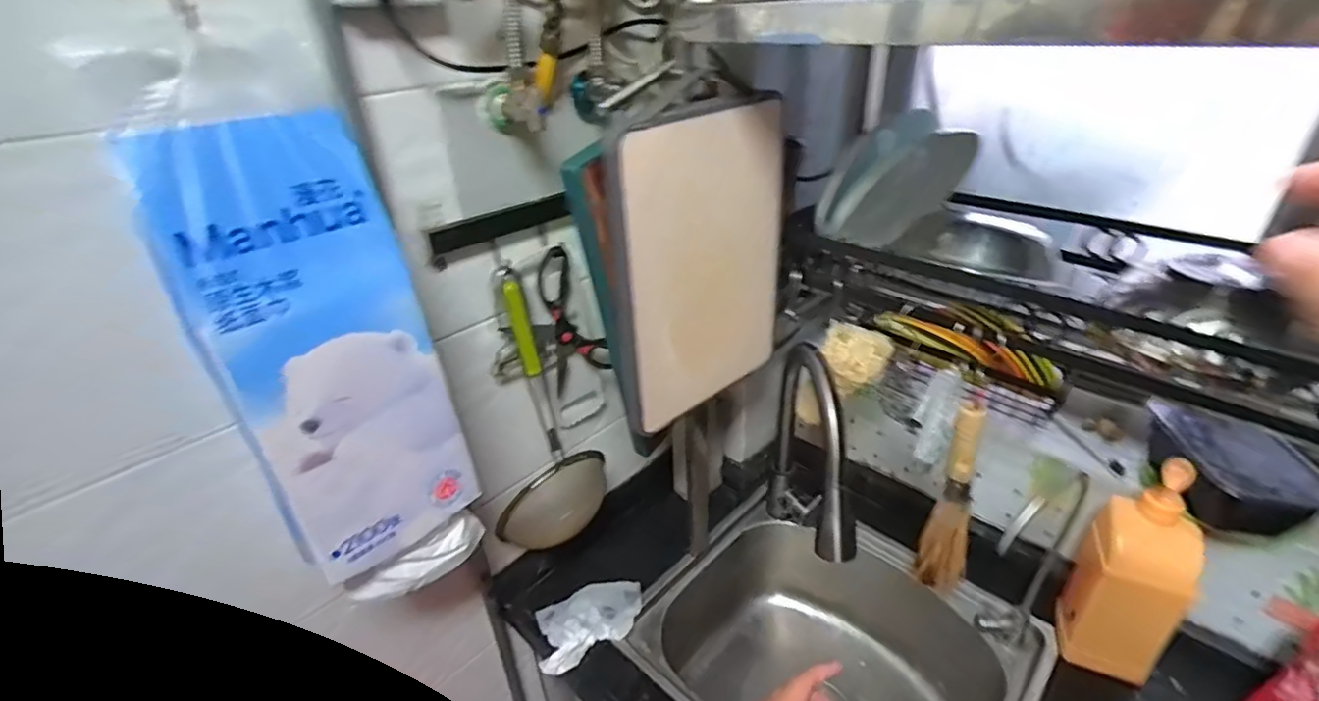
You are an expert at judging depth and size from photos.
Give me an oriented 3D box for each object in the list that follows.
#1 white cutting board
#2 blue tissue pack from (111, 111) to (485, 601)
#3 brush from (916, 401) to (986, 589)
[{"bbox_3d":[0.053,-0.083,0.632,0.217,0.324,0.018,-24,40,-30],"label":"white cutting board"},{"bbox_3d":[-0.280,0.027,0.522,0.154,0.417,0.098,-23,36,-29],"label":"blue tissue pack"},{"bbox_3d":[0.332,0.169,0.659,0.048,0.229,0.049,17,36,30],"label":"brush"}]

